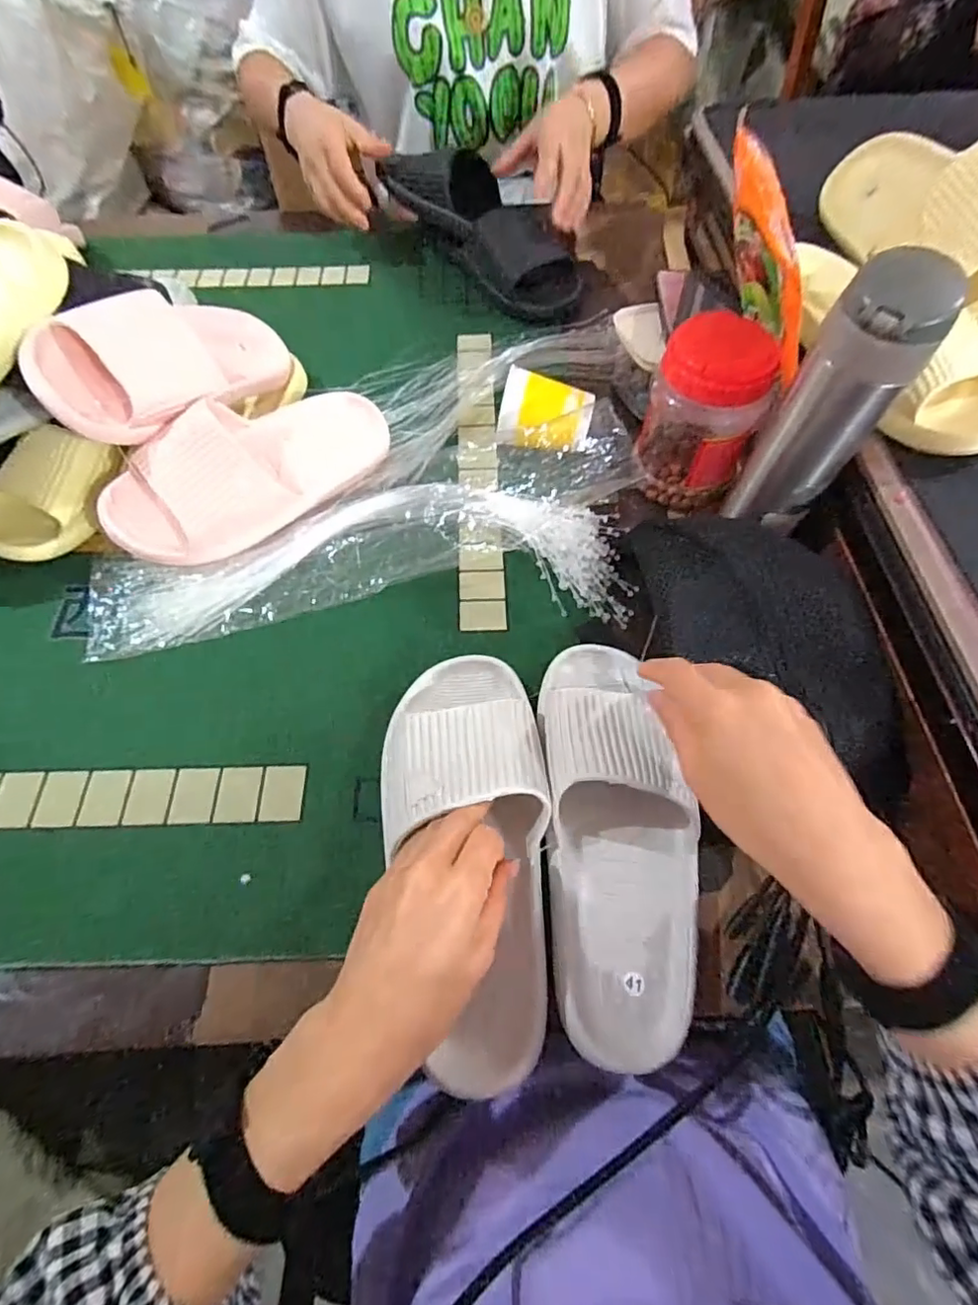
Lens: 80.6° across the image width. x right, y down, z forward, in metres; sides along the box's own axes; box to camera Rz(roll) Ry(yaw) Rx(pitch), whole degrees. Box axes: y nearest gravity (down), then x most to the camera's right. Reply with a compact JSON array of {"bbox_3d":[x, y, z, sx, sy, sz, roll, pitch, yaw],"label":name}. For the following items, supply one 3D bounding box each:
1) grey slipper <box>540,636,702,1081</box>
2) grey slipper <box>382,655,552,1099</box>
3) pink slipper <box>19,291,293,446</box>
[{"bbox_3d":[0.086,0.108,0.368,0.096,0.061,0.256,-2,68,1],"label":"grey slipper"},{"bbox_3d":[-0.013,0.116,0.364,0.104,0.060,0.259,-8,67,-2],"label":"grey slipper"},{"bbox_3d":[-0.262,-0.258,0.504,0.059,0.098,0.251,-7,29,36],"label":"pink slipper"}]

